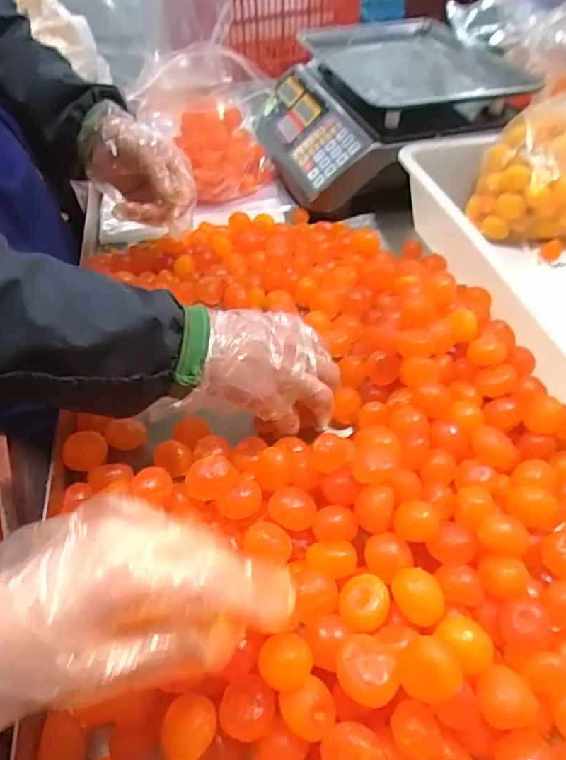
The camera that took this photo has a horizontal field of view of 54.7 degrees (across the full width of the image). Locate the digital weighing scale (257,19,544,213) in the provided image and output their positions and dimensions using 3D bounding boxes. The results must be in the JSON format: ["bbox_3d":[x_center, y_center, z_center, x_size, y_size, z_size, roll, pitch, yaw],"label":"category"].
[{"bbox_3d":[0.135,-0.400,0.811,0.306,0.133,0.350,-11,47,-9],"label":"digital weighing scale"}]

